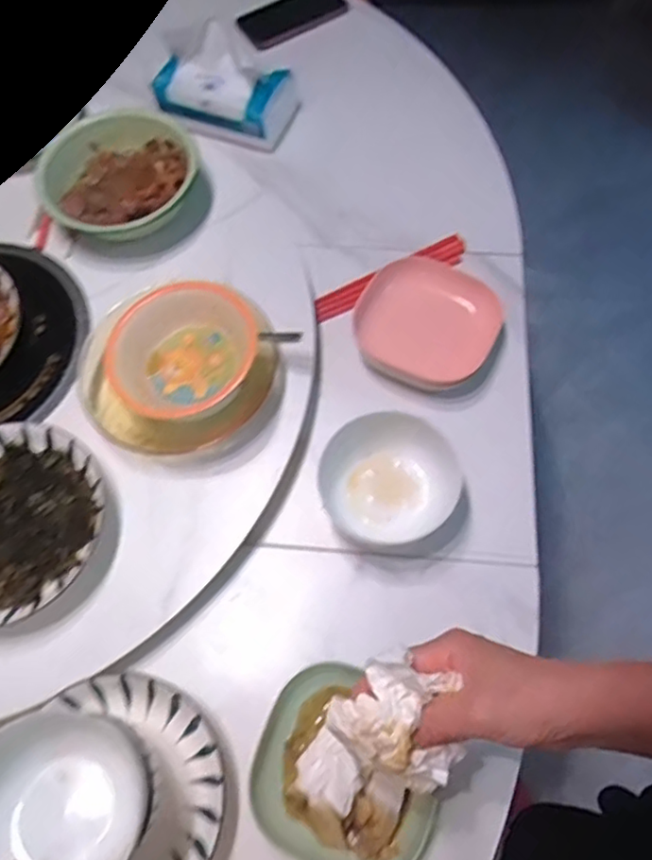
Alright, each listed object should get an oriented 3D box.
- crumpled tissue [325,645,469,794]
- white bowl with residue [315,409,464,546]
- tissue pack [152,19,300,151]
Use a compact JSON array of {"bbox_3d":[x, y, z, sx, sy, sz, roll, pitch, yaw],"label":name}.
[{"bbox_3d":[0.049,0.177,0.378,0.082,0.034,0.066,29,72,12],"label":"crumpled tissue"},{"bbox_3d":[0.056,0.051,0.581,0.128,0.049,0.124,-1,67,2],"label":"white bowl with residue"},{"bbox_3d":[-0.132,-0.434,0.773,0.166,0.100,0.103,18,69,10],"label":"tissue pack"}]

